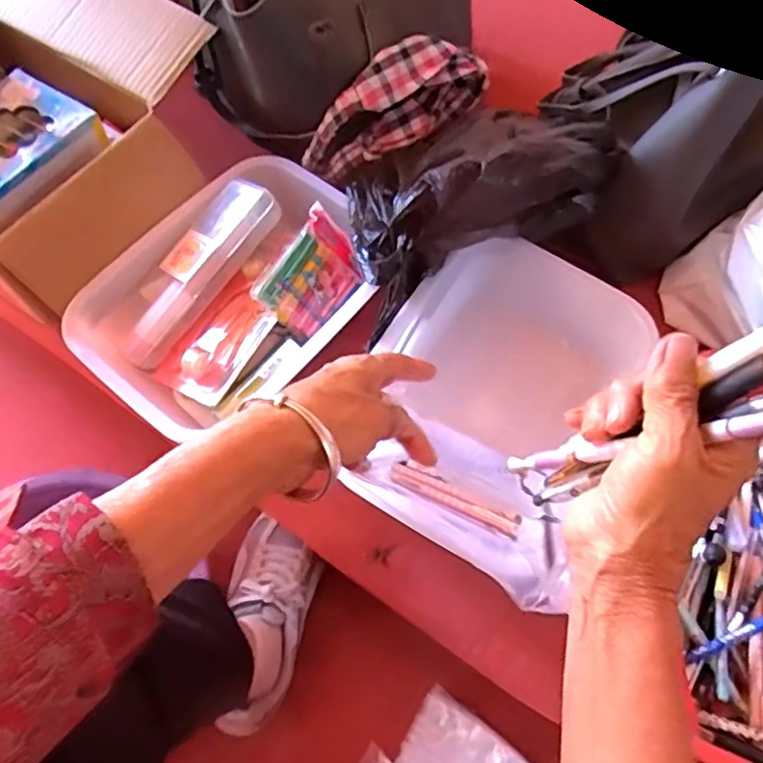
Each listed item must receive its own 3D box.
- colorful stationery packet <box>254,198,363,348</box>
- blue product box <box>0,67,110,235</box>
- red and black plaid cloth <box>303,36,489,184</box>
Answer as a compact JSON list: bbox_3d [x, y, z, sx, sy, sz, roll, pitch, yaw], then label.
[{"bbox_3d":[-0.068,-0.102,0.611,0.080,0.017,0.112,46,68,-24],"label":"colorful stationery packet"},{"bbox_3d":[-0.362,-0.221,0.595,0.116,0.042,0.161,31,66,13],"label":"blue product box"},{"bbox_3d":[0.015,-0.281,0.637,0.206,0.098,0.060,-31,67,-2],"label":"red and black plaid cloth"}]

